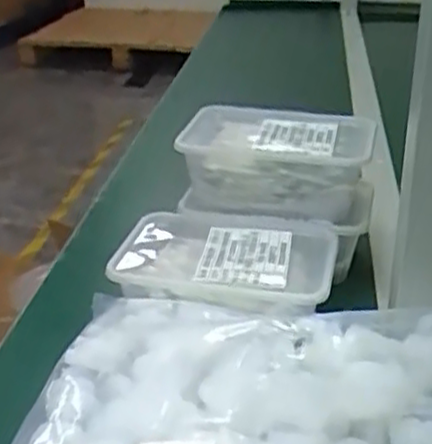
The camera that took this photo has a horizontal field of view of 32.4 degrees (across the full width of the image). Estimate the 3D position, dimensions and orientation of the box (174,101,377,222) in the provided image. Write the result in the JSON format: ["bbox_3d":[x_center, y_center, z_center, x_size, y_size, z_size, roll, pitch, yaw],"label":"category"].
[{"bbox_3d":[0.057,-0.058,0.683,0.166,0.064,0.111,6,27,12],"label":"box"}]

